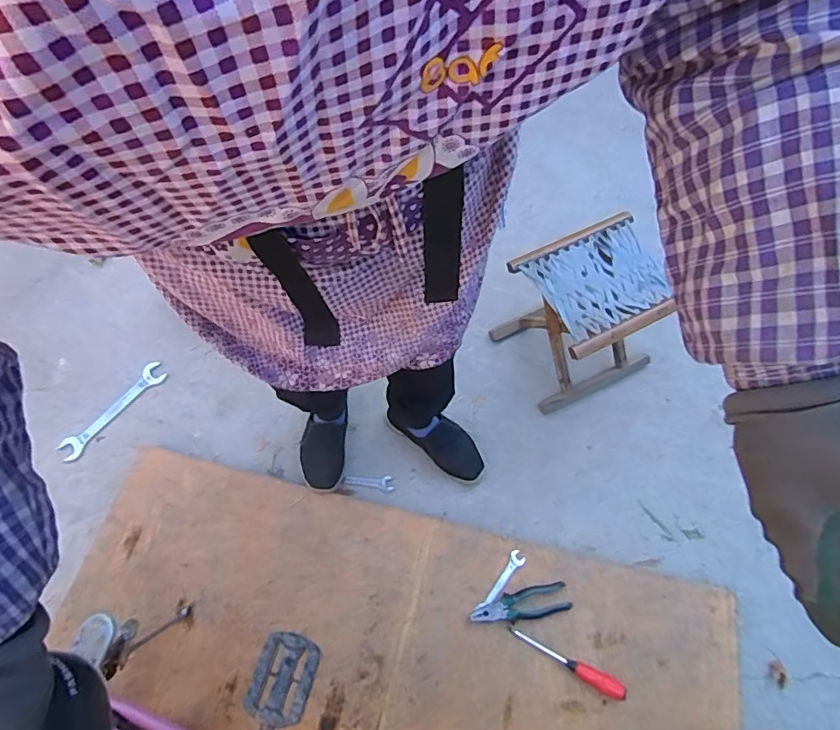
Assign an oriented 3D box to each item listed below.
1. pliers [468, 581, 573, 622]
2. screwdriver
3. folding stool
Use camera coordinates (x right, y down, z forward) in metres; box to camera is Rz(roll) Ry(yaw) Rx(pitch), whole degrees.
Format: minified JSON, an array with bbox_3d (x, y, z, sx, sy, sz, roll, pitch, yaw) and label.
[{"bbox_3d":[0.191,0.462,0.983,0.187,0.016,0.053,-8,63,-5],"label":"pliers"},{"bbox_3d":[0.269,0.544,0.939,0.219,0.025,0.030,27,66,12],"label":"screwdriver"},{"bbox_3d":[0.362,-0.101,1.139,0.284,0.305,0.259,-23,66,-12],"label":"folding stool"}]

